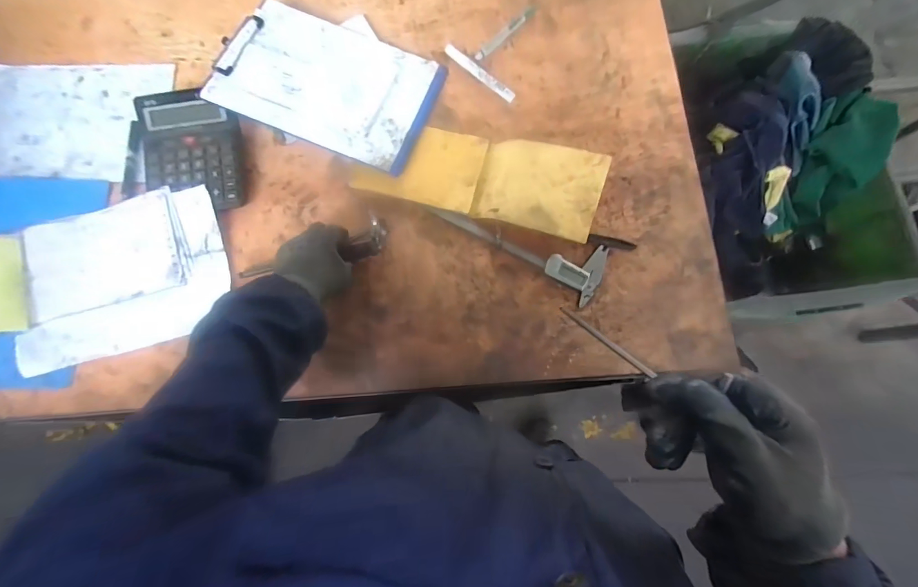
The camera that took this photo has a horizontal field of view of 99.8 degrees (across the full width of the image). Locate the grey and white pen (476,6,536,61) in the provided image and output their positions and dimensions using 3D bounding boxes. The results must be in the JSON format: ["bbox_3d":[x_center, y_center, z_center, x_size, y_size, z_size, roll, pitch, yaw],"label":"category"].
[{"bbox_3d":[0.078,-0.433,0.640,0.133,0.009,0.018,-43,81,-7],"label":"grey and white pen"}]

